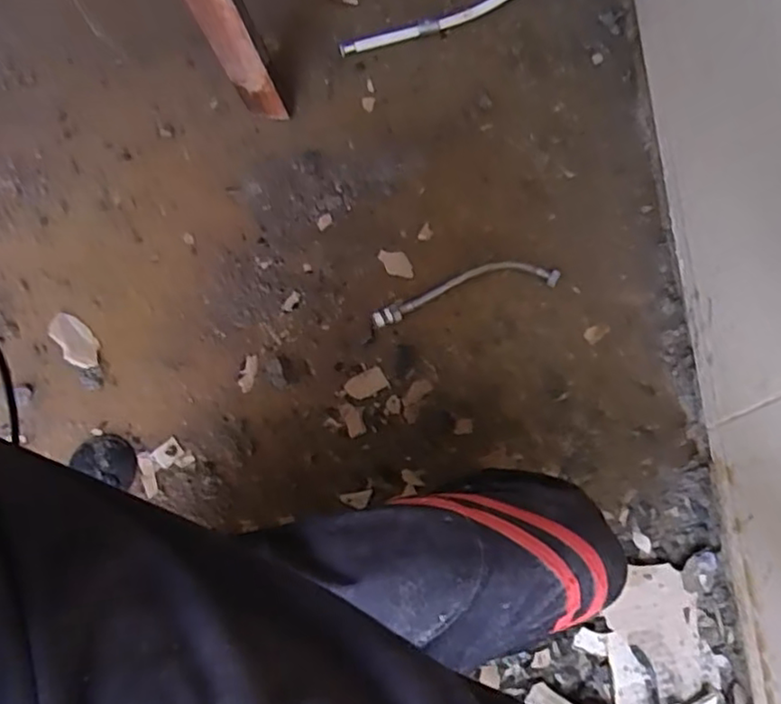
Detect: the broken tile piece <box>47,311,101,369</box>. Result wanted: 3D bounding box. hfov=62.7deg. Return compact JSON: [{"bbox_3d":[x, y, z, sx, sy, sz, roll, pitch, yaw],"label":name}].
[{"bbox_3d":[-0.405,-0.014,0.822,0.043,0.012,0.089,-40,75,-8],"label":"broken tile piece"}]

